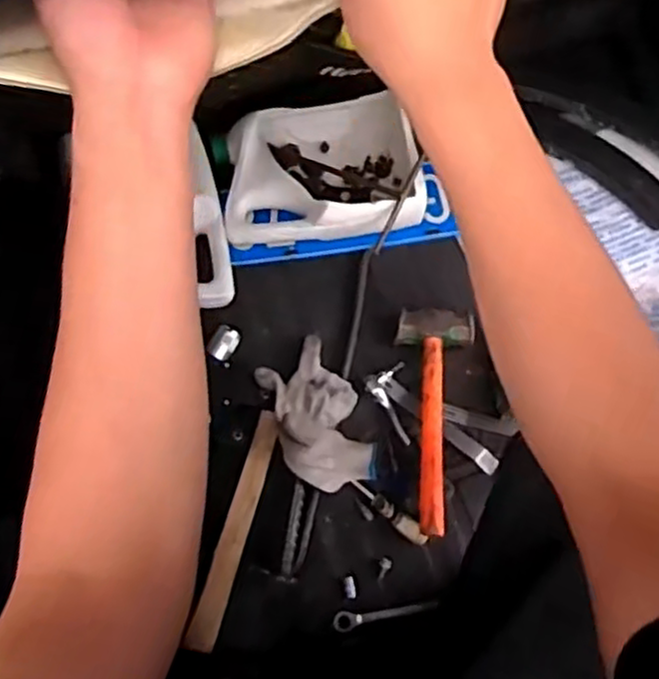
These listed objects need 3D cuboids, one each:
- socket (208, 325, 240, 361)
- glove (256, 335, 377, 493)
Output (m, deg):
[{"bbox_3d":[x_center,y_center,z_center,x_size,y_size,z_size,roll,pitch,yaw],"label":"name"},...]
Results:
[{"bbox_3d":[-0.148,0.005,1.006,0.031,0.027,0.053,19,68,9],"label":"socket"},{"bbox_3d":[-0.021,0.092,0.960,0.120,0.065,0.215,-22,68,-8],"label":"glove"}]

